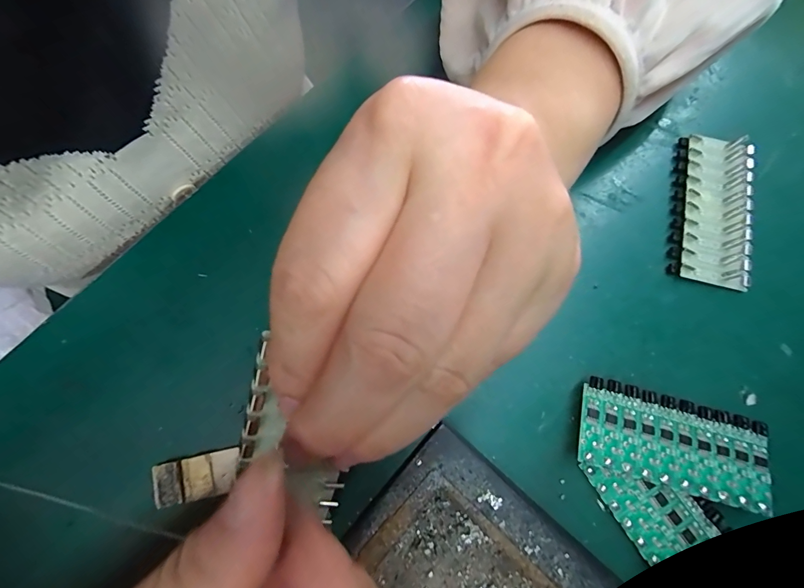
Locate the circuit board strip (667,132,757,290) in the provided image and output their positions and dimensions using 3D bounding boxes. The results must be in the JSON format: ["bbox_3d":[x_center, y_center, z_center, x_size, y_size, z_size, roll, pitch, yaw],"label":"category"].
[{"bbox_3d":[0.157,-0.043,0.185,0.036,0.009,0.079,13,78,7],"label":"circuit board strip"}]

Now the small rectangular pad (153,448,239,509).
[{"bbox_3d":[-0.091,0.081,0.160,0.036,0.006,0.018,-12,76,1],"label":"small rectangular pad"}]

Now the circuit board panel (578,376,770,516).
[{"bbox_3d":[0.115,0.063,0.157,0.078,0.012,0.036,14,78,7],"label":"circuit board panel"}]

